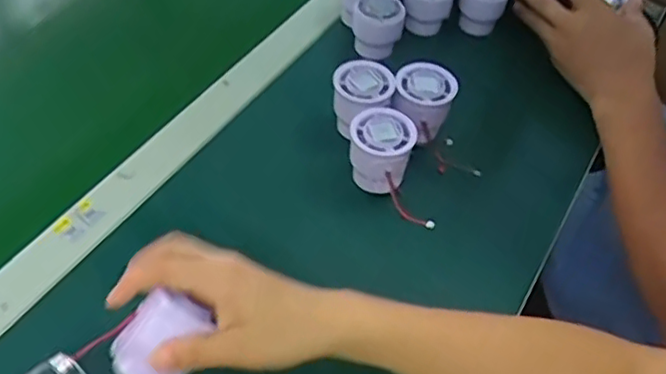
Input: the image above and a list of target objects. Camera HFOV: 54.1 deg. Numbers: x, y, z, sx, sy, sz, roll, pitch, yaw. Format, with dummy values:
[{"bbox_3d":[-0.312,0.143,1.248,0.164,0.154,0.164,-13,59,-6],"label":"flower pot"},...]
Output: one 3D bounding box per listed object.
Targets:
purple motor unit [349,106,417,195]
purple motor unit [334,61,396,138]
[{"bbox_3d":[0.038,-0.029,0.536,0.051,0.056,0.048,2,49,-3],"label":"purple motor unit"},{"bbox_3d":[0.025,-0.075,0.574,0.050,0.059,0.045,21,51,14],"label":"purple motor unit"}]

